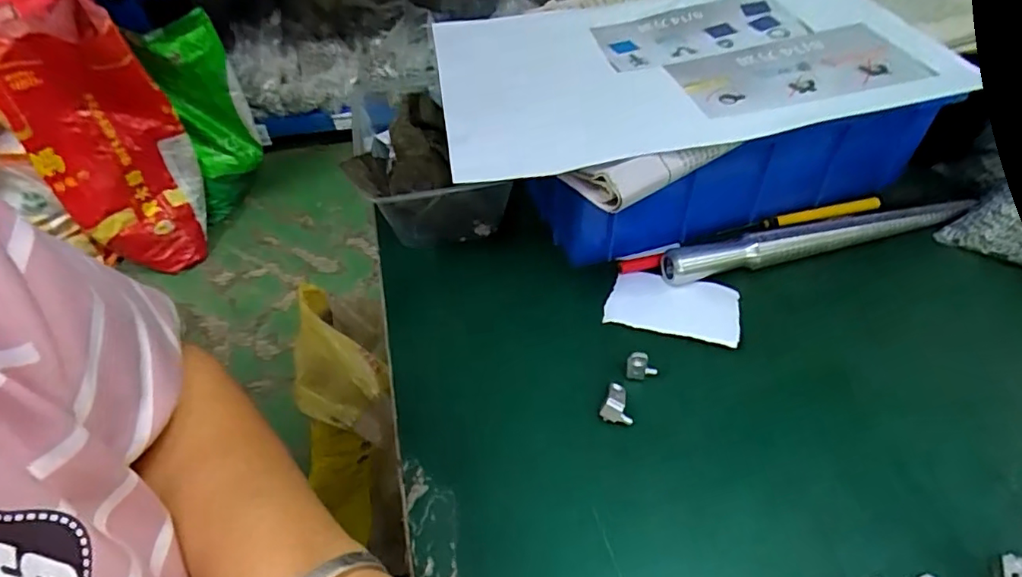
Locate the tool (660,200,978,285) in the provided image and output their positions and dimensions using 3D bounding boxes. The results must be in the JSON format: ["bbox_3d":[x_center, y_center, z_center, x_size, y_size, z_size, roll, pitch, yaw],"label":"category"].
[{"bbox_3d":[0.207,-0.033,0.374,0.217,0.023,0.019,-11,45,-7],"label":"tool"}]

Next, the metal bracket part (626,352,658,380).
[{"bbox_3d":[0.074,0.043,0.312,0.018,0.023,0.006,-3,45,1],"label":"metal bracket part"}]

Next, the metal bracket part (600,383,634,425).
[{"bbox_3d":[0.059,0.062,0.304,0.017,0.013,0.023,15,48,18],"label":"metal bracket part"}]

